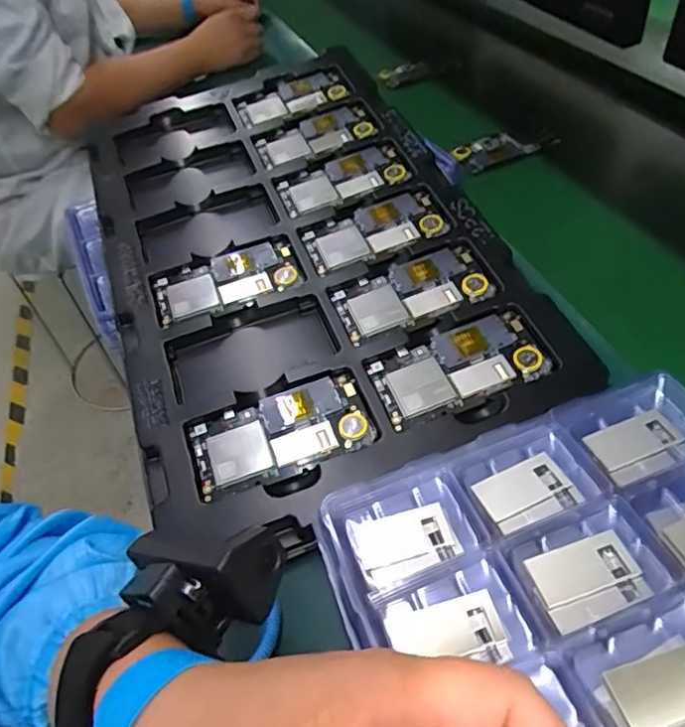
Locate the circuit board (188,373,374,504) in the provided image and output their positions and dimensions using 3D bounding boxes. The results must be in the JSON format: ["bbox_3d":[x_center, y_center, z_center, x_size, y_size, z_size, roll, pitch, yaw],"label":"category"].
[{"bbox_3d":[-0.045,0.048,0.415,0.124,0.011,0.064,-19,46,-8],"label":"circuit board"}]

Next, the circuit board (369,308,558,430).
[{"bbox_3d":[0.087,0.003,0.439,0.128,0.006,0.064,-21,59,-5],"label":"circuit board"}]

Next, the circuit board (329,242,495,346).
[{"bbox_3d":[0.057,-0.060,0.485,0.124,0.004,0.065,-21,60,-6],"label":"circuit board"}]

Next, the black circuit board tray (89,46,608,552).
[{"bbox_3d":[-0.040,-0.105,0.530,0.328,0.030,0.510,-19,58,-6],"label":"black circuit board tray"}]

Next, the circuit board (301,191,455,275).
[{"bbox_3d":[0.028,-0.121,0.531,0.125,0.006,0.065,-22,60,-5],"label":"circuit board"}]

